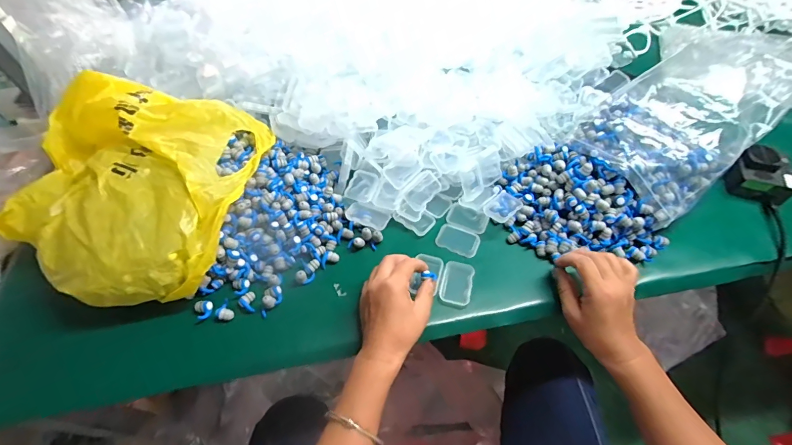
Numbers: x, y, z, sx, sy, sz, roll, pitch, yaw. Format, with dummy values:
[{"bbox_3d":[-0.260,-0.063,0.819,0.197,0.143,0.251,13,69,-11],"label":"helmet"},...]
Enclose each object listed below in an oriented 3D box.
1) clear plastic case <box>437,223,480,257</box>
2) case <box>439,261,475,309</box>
[{"bbox_3d":[0.084,0.024,0.493,0.055,0.012,0.032,22,58,15],"label":"clear plastic case"},{"bbox_3d":[0.075,0.075,0.451,0.036,0.009,0.056,14,56,9],"label":"case"}]

